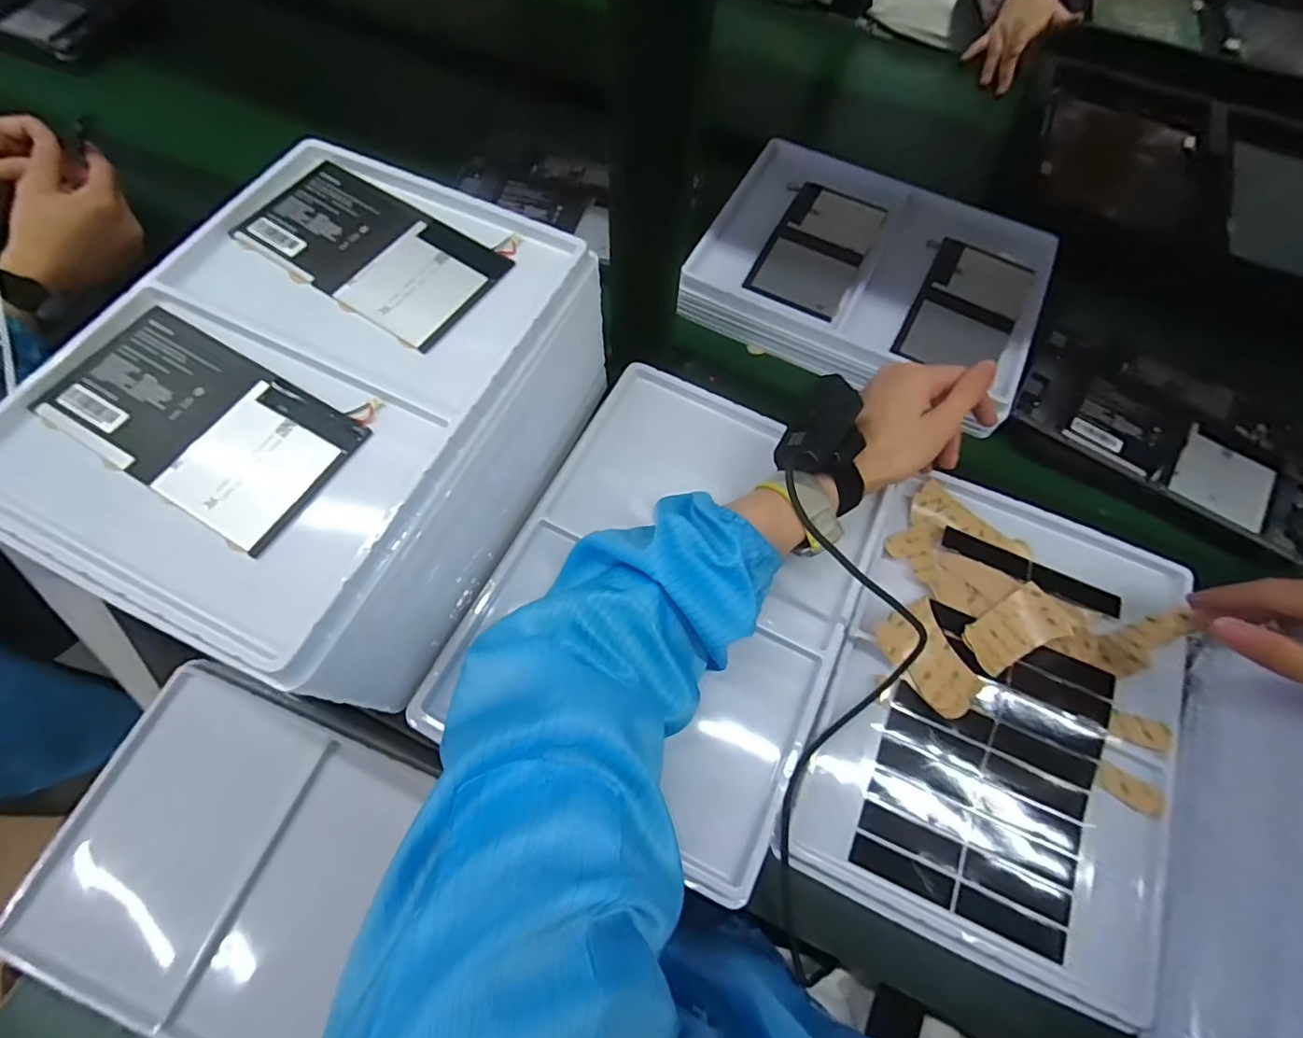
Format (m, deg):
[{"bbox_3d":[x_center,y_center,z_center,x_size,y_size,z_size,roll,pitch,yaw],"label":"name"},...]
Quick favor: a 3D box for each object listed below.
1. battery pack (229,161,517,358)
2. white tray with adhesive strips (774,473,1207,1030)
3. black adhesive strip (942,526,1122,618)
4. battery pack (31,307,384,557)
[{"bbox_3d":[-0.189,-0.186,0.387,0.172,0.006,0.100,31,68,11],"label":"battery pack"},{"bbox_3d":[0.257,0.130,0.410,0.238,0.031,0.323,24,67,8],"label":"white tray with adhesive strips"},{"bbox_3d":[0.302,0.041,0.447,0.137,0.006,0.020,23,67,8],"label":"black adhesive strip"},{"bbox_3d":[-0.259,-0.060,0.330,0.167,0.009,0.099,29,68,11],"label":"battery pack"}]

